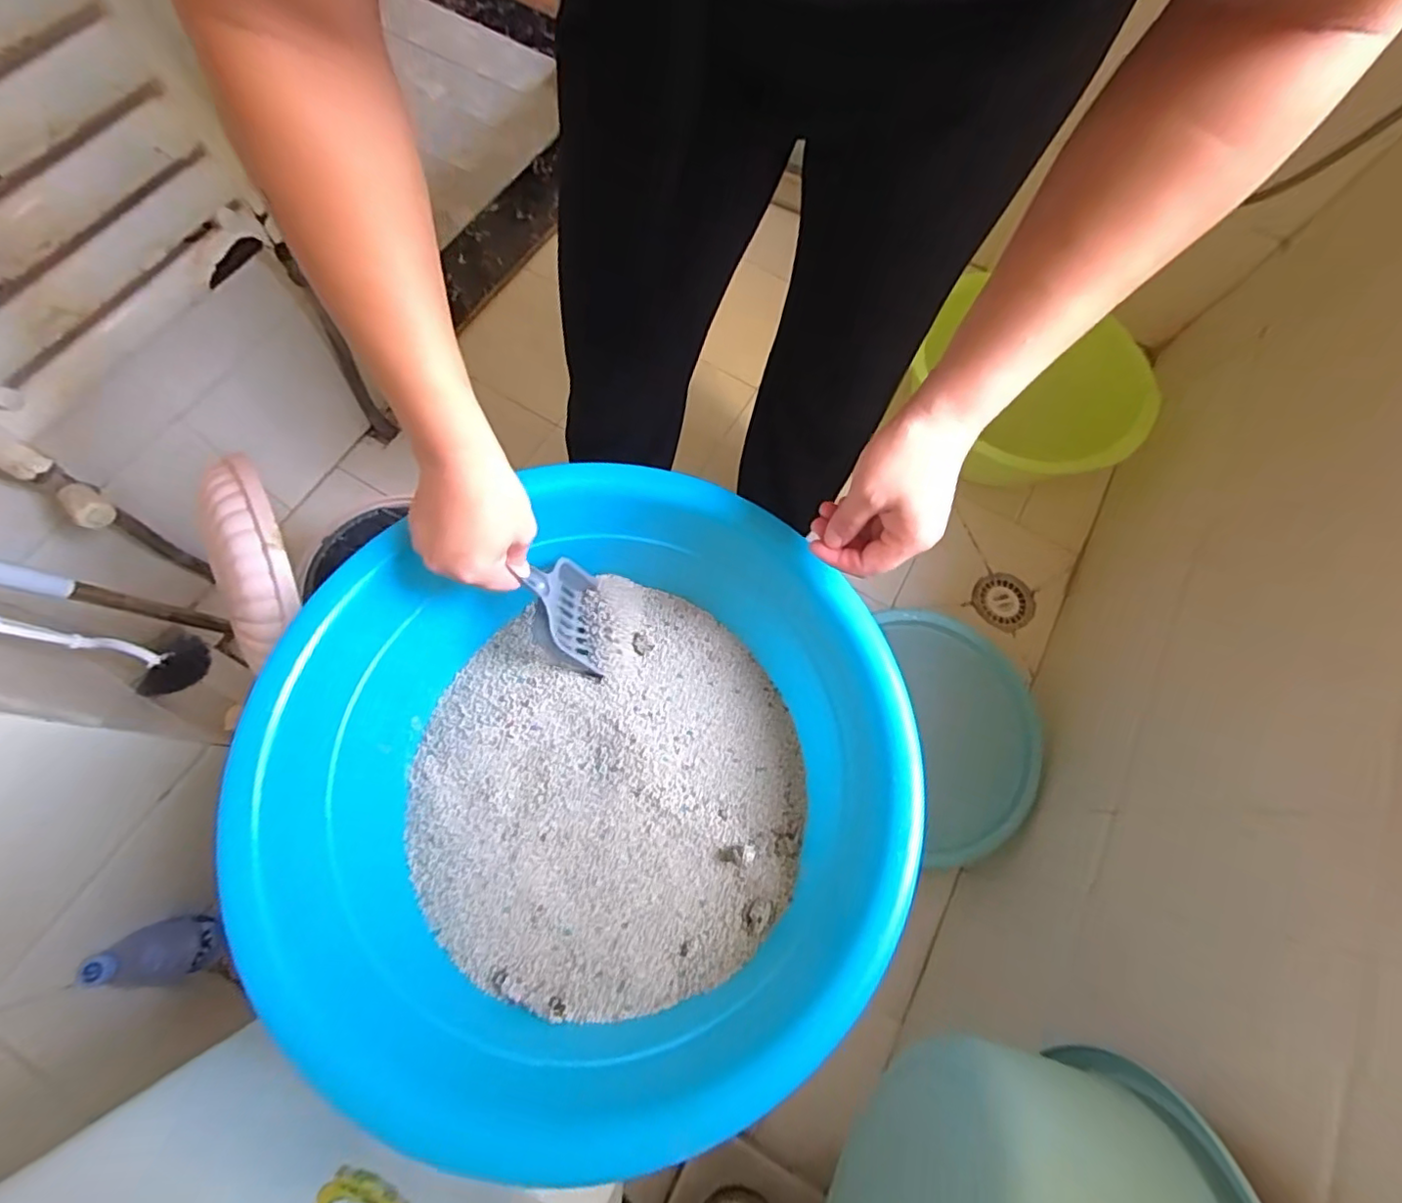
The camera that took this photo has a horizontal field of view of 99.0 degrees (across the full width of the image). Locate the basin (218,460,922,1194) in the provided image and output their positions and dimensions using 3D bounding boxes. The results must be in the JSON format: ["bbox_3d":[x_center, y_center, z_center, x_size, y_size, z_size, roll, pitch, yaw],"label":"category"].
[{"bbox_3d":[-0.080,0.134,0.466,0.436,0.150,0.397,1,71,-2],"label":"basin"}]

